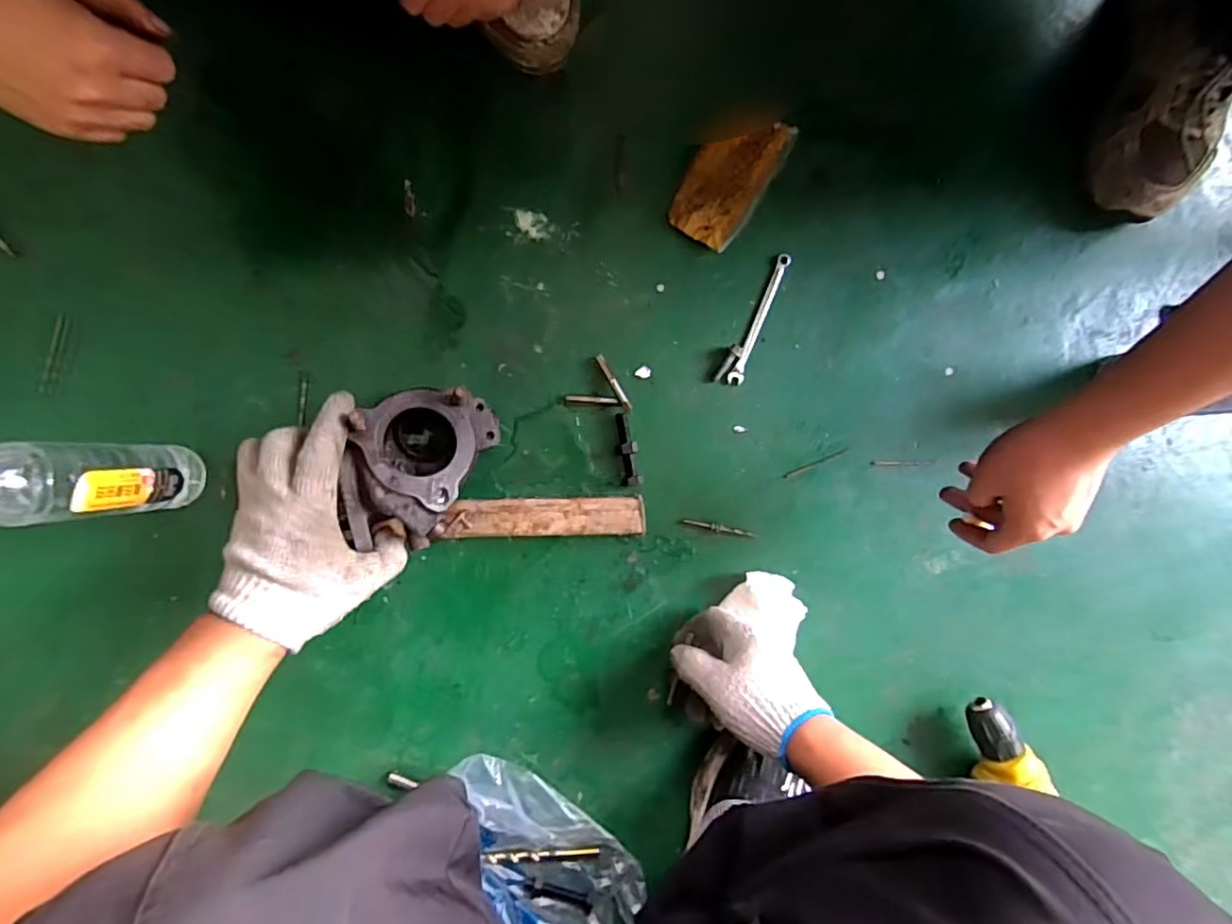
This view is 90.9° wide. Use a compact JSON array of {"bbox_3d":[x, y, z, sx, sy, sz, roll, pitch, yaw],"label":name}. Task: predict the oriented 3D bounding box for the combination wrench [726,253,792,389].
[{"bbox_3d":[0.135,-0.133,0.567,0.013,0.008,0.128,23,89,-4],"label":"combination wrench"}]

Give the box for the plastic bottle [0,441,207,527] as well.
[{"bbox_3d":[-0.375,0.014,0.429,0.054,0.198,0.053,13,90,-4],"label":"plastic bottle"}]

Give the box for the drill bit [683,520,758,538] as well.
[{"bbox_3d":[0.097,0.063,0.567,0.067,0.010,0.007,15,89,-4],"label":"drill bit"}]

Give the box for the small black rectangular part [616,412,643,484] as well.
[{"bbox_3d":[0.011,-0.011,0.556,0.019,0.019,0.066,-10,91,-4],"label":"small black rectangular part"}]

